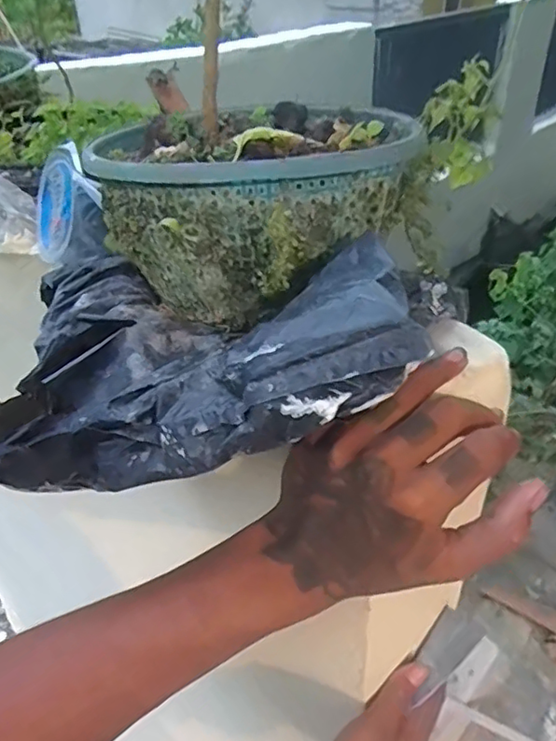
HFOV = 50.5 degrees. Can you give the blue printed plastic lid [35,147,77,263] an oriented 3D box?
[{"bbox_3d":[-0.152,-0.109,0.402,0.006,0.074,0.057,-3,48,-43],"label":"blue printed plastic lid"}]

